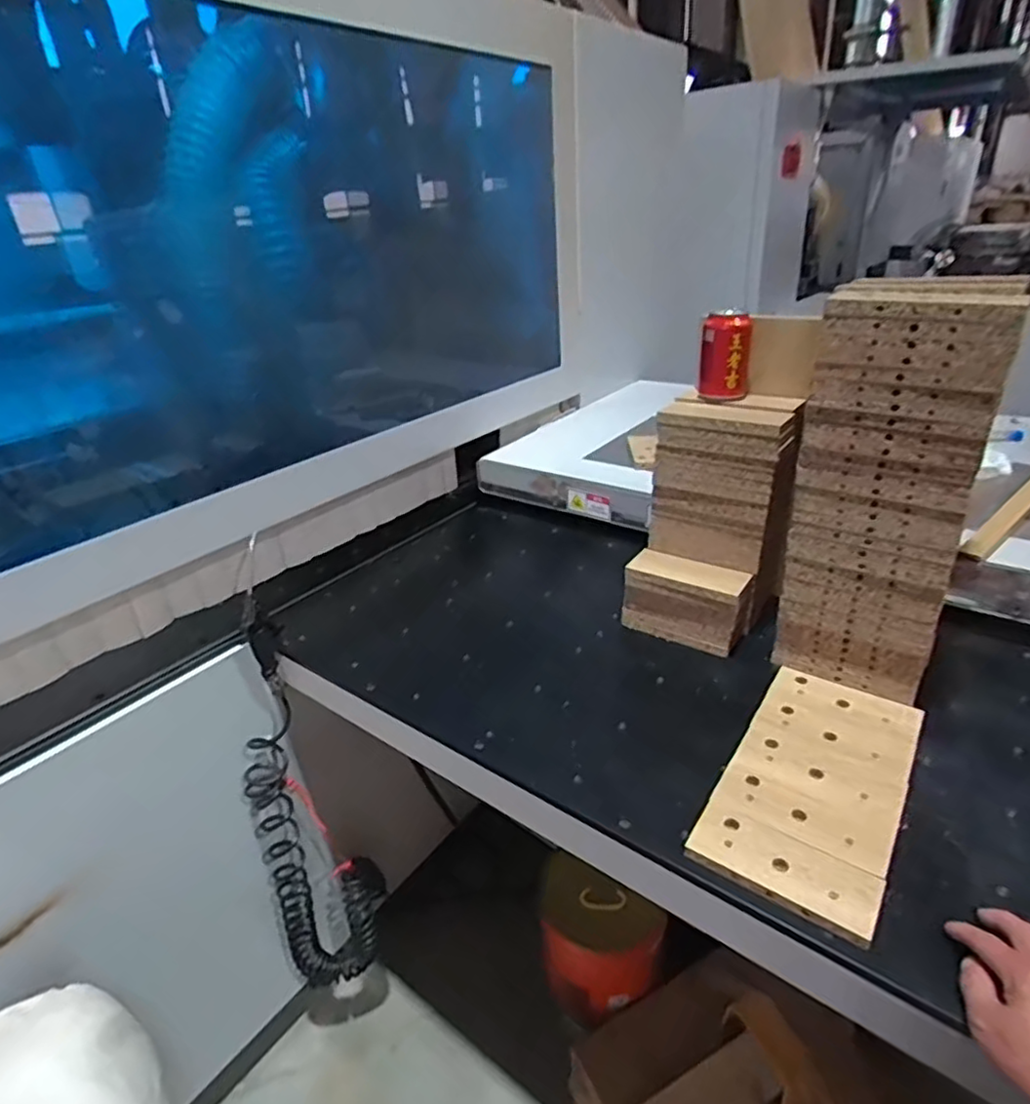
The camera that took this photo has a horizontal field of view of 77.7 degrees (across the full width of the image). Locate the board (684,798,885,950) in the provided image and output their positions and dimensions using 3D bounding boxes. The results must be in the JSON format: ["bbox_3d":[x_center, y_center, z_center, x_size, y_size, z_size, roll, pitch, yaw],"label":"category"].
[{"bbox_3d":[0.253,0.296,0.606,0.163,0.015,0.069,17,35,34],"label":"board"}]

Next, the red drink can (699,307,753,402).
[{"bbox_3d":[0.292,-0.273,0.886,0.066,0.110,0.058,8,31,22],"label":"red drink can"}]

